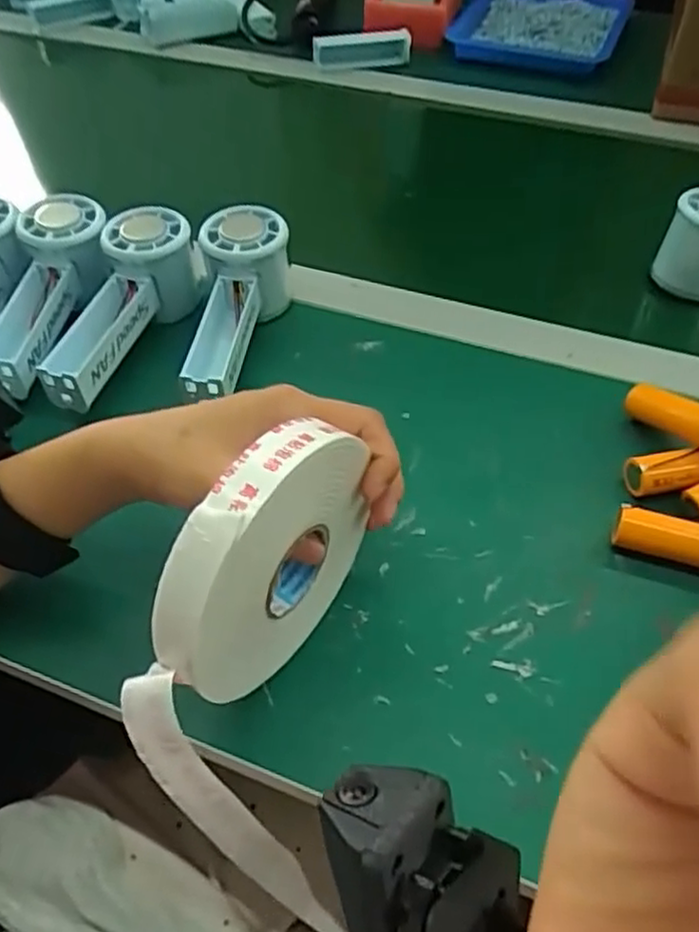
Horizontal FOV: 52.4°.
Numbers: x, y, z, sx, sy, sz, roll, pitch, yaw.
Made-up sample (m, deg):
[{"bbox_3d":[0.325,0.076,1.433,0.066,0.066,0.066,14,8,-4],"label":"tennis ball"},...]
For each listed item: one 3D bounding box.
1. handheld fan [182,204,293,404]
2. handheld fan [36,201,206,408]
[{"bbox_3d":[-0.070,-0.101,0.455,0.059,0.063,0.137,-2,49,0],"label":"handheld fan"},{"bbox_3d":[-0.145,-0.101,0.456,0.055,0.057,0.144,8,50,8],"label":"handheld fan"}]

